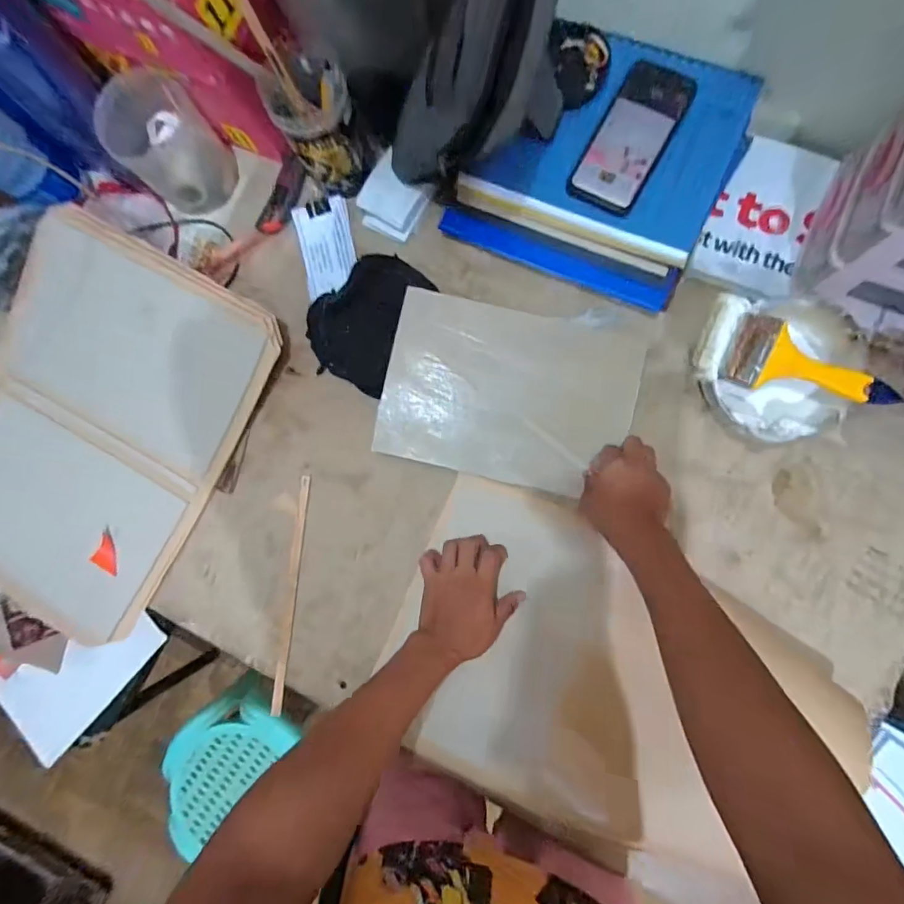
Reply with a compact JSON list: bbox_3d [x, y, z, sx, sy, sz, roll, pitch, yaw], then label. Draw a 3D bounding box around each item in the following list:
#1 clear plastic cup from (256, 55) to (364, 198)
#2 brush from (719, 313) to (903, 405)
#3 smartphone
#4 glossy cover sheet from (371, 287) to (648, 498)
[{"bbox_3d":[-0.154,-0.381,0.556,0.081,0.128,0.088,0,88,6],"label":"clear plastic cup"},{"bbox_3d":[0.365,-0.085,0.481,0.175,0.031,0.068,15,89,6],"label":"brush"},{"bbox_3d":[0.200,-0.352,0.534,0.078,0.011,0.164,28,95,2],"label":"smartphone"},{"bbox_3d":[0.066,-0.069,0.573,0.292,0.009,0.202,12,92,2],"label":"glossy cover sheet"}]

